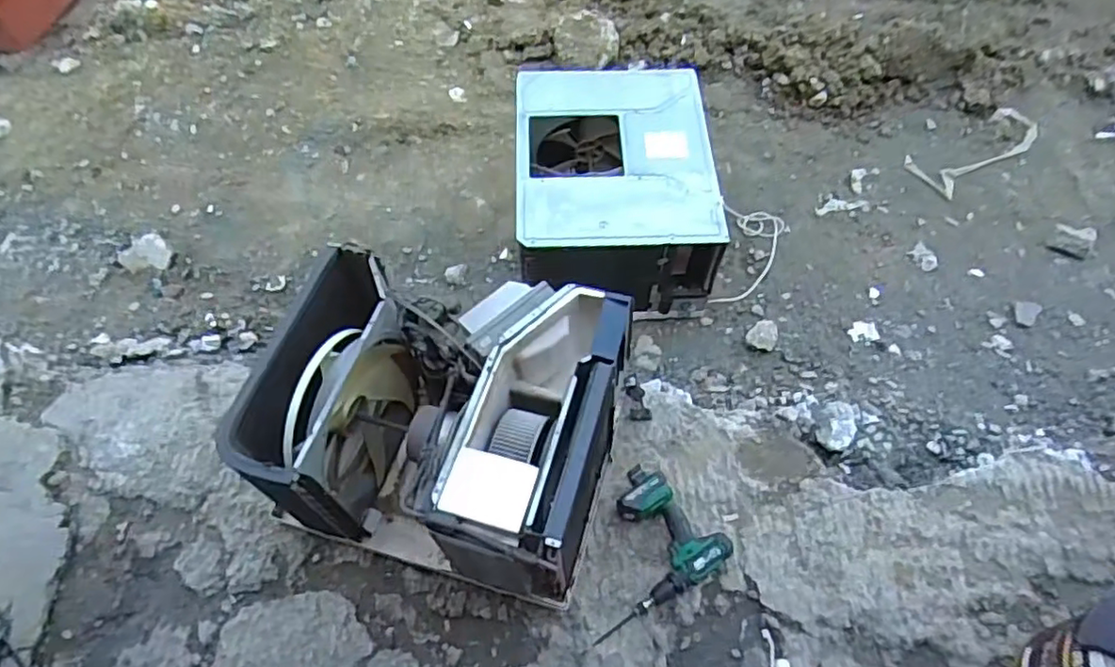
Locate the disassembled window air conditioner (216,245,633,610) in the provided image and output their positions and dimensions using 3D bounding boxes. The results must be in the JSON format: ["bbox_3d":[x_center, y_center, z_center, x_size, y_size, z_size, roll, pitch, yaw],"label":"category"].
[{"bbox_3d":[-0.226,0.188,1.329,0.643,0.407,0.504,12,60,8],"label":"disassembled window air conditioner"}]

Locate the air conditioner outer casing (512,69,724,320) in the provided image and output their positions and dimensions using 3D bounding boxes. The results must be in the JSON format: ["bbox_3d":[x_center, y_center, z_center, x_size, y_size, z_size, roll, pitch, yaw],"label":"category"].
[{"bbox_3d":[0.154,-0.414,1.900,0.515,0.367,0.689,-2,59,0],"label":"air conditioner outer casing"}]

